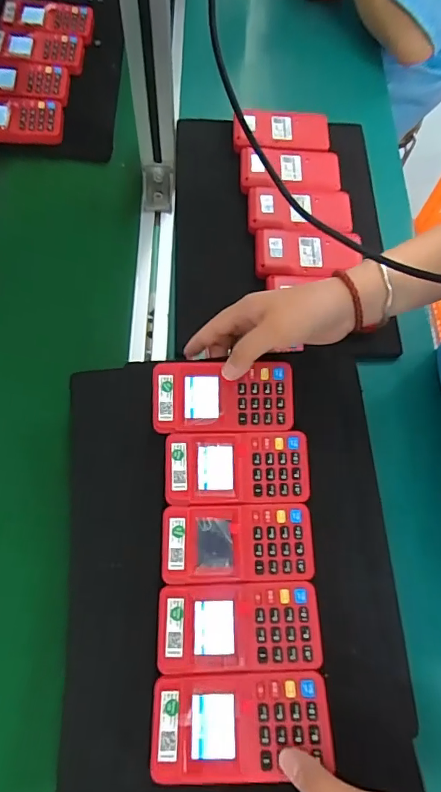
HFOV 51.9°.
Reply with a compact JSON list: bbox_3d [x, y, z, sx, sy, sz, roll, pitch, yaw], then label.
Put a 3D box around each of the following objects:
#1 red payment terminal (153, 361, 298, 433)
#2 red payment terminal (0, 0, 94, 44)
[{"bbox_3d":[0.002,0.000,0.394,0.120,0.017,0.060,1,70,-1],"label":"red payment terminal"},{"bbox_3d":[-0.254,-0.549,0.659,0.130,0.019,0.073,3,72,-3],"label":"red payment terminal"}]

